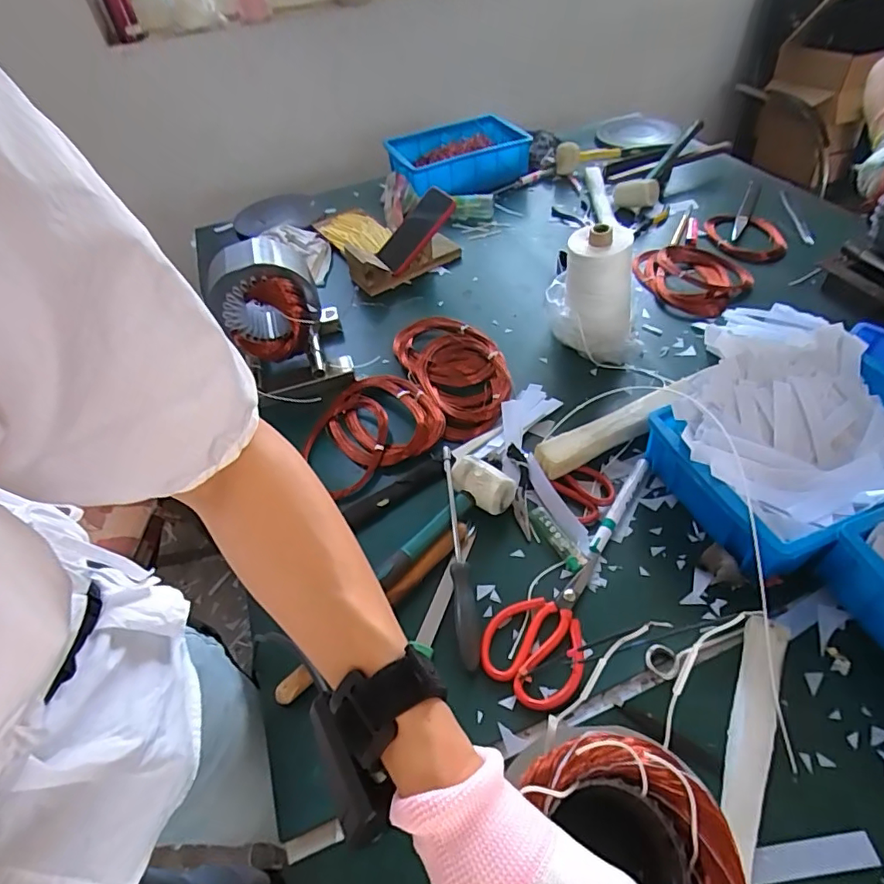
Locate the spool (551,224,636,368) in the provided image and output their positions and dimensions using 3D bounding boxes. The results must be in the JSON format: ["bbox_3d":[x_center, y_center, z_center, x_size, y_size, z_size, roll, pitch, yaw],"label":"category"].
[{"bbox_3d":[0.215,-0.206,0.740,0.100,0.162,0.100,1,49,8],"label":"spool"}]

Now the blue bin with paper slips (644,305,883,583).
[{"bbox_3d":[0.389,-0.007,0.579,0.296,0.103,0.235,-19,49,-11],"label":"blue bin with paper slips"}]

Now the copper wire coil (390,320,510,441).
[{"bbox_3d":[0.021,-0.107,0.763,0.128,0.031,0.231,-21,50,-12],"label":"copper wire coil"}]

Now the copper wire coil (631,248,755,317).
[{"bbox_3d":[0.410,-0.284,0.878,0.175,0.016,0.184,-3,48,4],"label":"copper wire coil"}]

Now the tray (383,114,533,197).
[{"bbox_3d":[0.035,-0.624,1.175,0.300,0.101,0.191,-12,48,-4],"label":"tray"}]

